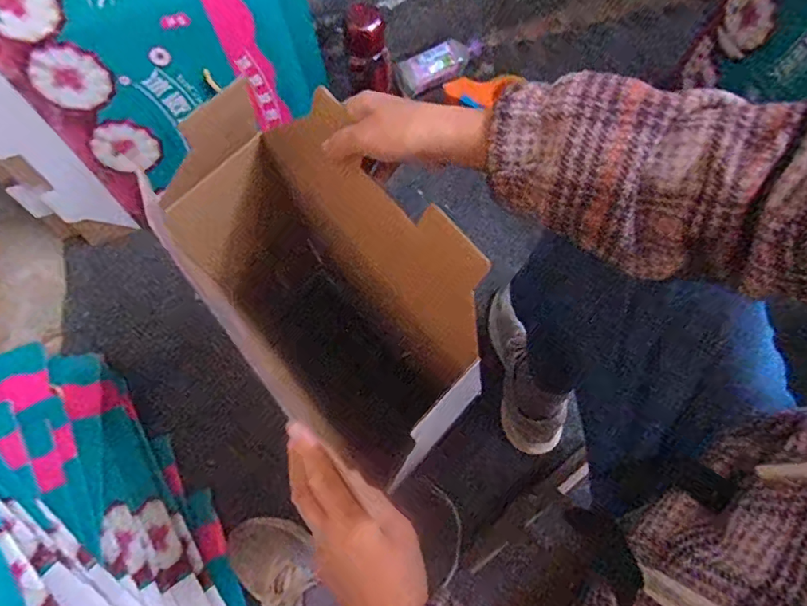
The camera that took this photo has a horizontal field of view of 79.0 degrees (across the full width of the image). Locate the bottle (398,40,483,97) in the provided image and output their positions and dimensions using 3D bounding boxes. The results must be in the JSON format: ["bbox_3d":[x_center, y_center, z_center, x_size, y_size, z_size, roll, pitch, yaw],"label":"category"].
[{"bbox_3d":[0.079,-0.442,0.903,0.177,0.052,0.055,-28,73,-8],"label":"bottle"}]

